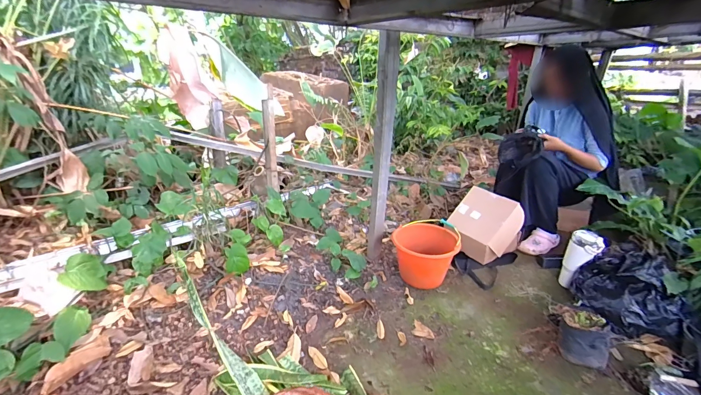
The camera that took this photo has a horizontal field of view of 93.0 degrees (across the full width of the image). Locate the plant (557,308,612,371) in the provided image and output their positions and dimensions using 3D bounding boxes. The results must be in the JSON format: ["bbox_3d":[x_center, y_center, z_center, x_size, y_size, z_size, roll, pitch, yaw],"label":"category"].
[{"bbox_3d":[0.734,0.435,1.044,0.136,0.123,0.117,15,27,33],"label":"plant"}]

